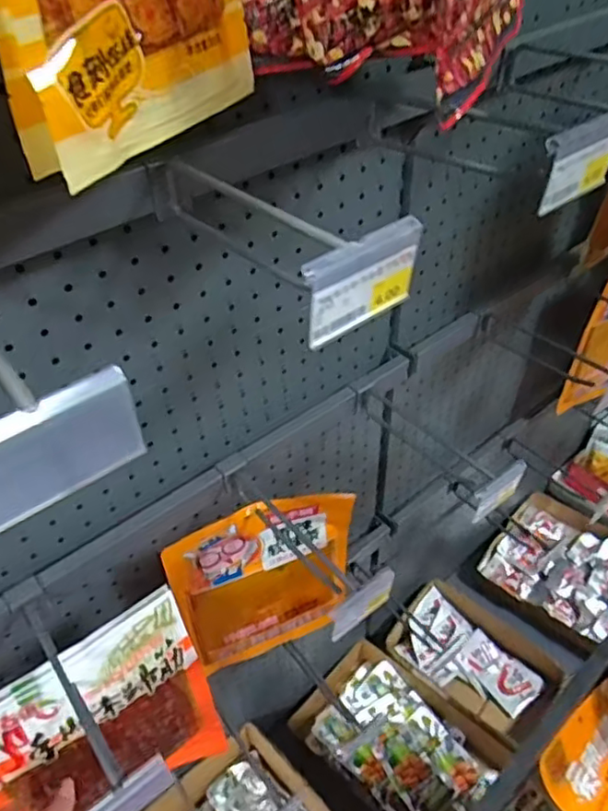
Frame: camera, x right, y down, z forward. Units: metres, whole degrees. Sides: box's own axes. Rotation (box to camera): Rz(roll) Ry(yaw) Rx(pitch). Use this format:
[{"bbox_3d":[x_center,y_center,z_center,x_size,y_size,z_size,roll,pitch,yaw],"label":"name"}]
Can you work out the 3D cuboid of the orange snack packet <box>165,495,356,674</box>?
[{"bbox_3d":[-0.039,0.192,0.679,0.190,0.246,0.026,-19,47,-17],"label":"orange snack packet"}]

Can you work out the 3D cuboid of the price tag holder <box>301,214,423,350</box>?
[{"bbox_3d":[0.026,-0.055,0.280,0.061,0.043,0.007,-29,50,-26],"label":"price tag holder"}]

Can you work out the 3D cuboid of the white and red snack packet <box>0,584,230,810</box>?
[{"bbox_3d":[-0.176,0.292,0.559,0.192,0.247,0.048,-26,49,-24],"label":"white and red snack packet"}]

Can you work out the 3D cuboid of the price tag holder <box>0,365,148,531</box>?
[{"bbox_3d":[-0.086,0.016,0.217,0.061,0.045,0.006,-29,51,-26],"label":"price tag holder"}]

